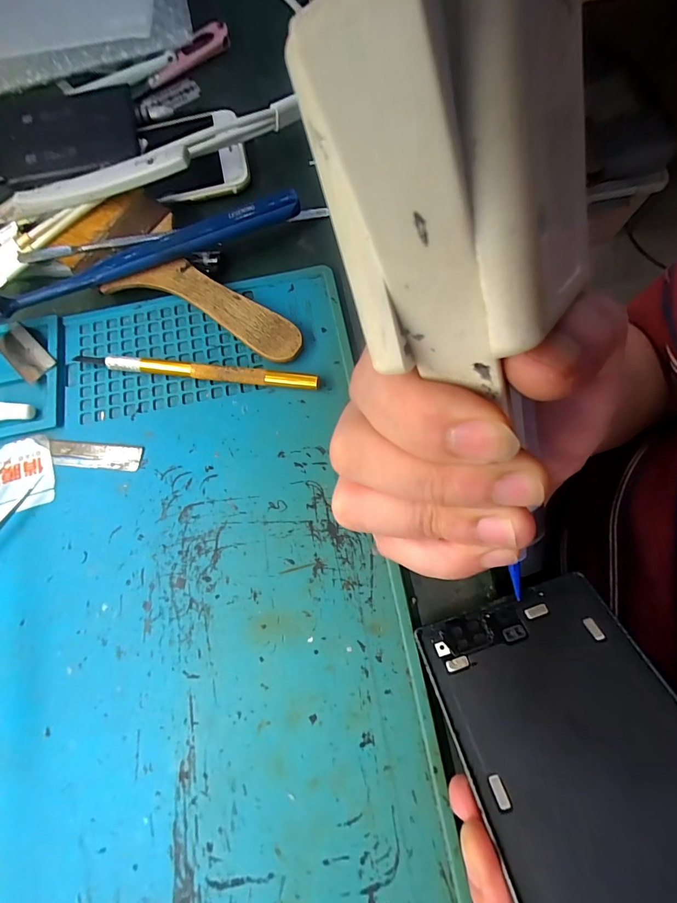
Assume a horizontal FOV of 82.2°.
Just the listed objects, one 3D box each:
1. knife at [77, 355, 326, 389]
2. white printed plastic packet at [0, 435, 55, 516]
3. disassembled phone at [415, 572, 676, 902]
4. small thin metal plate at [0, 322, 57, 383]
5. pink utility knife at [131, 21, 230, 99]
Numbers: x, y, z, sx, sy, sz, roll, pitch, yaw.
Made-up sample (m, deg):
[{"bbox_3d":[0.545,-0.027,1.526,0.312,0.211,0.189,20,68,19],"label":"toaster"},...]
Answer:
[{"bbox_3d":[-0.076,-0.043,0.208,0.132,0.009,0.008,7,74,4],"label":"knife"},{"bbox_3d":[-0.166,0.012,0.199,0.036,0.005,0.037,-16,77,-3],"label":"white printed plastic packet"},{"bbox_3d":[0.087,0.119,0.110,0.074,0.004,0.161,-21,44,1],"label":"disassembled phone"},{"bbox_3d":[-0.174,-0.055,0.215,0.036,0.004,0.018,43,83,10],"label":"small thin metal plate"},{"bbox_3d":[-0.113,-0.278,0.274,0.081,0.010,0.015,-38,76,-9],"label":"pink utility knife"}]

